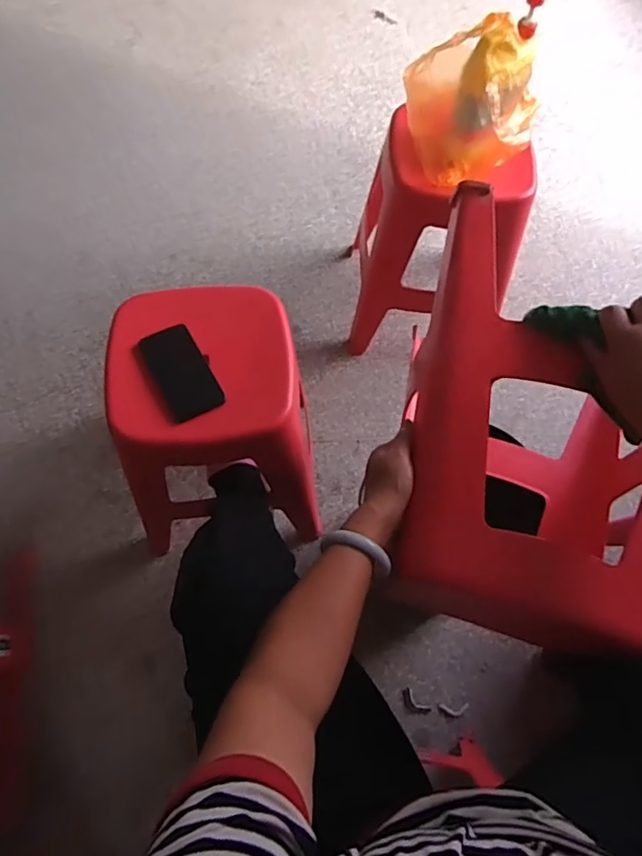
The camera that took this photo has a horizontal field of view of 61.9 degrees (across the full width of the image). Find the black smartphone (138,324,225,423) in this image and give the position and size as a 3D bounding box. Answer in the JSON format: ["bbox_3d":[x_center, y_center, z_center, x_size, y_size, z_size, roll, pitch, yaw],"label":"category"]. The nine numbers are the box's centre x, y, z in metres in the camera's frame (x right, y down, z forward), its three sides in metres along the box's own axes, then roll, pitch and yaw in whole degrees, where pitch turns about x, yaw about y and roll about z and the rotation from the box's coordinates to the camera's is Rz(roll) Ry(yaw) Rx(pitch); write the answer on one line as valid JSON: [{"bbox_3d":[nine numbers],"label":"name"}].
[{"bbox_3d":[-0.216,-0.091,0.831,0.080,0.008,0.165,-27,69,-13],"label":"black smartphone"}]

